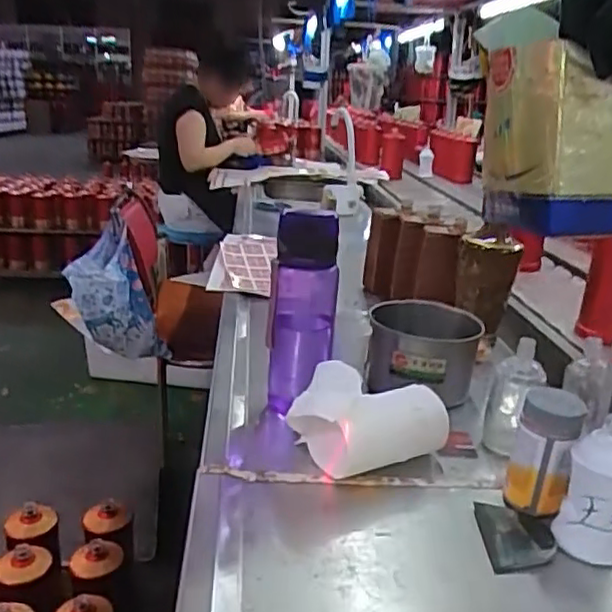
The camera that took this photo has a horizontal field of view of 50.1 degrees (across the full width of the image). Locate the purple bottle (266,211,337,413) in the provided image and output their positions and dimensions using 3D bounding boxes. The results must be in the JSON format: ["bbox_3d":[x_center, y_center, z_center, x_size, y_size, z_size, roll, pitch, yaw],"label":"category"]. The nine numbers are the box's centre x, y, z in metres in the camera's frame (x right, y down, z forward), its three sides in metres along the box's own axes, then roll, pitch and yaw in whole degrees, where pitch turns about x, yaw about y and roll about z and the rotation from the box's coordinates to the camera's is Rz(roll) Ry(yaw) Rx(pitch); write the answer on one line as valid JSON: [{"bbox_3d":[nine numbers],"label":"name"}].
[{"bbox_3d":[-0.003,0.007,0.729,0.070,0.221,0.075,4,19,4],"label":"purple bottle"}]

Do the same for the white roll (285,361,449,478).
[{"bbox_3d":[0.053,0.112,0.660,0.153,0.074,0.101,-7,21,-24],"label":"white roll"}]

